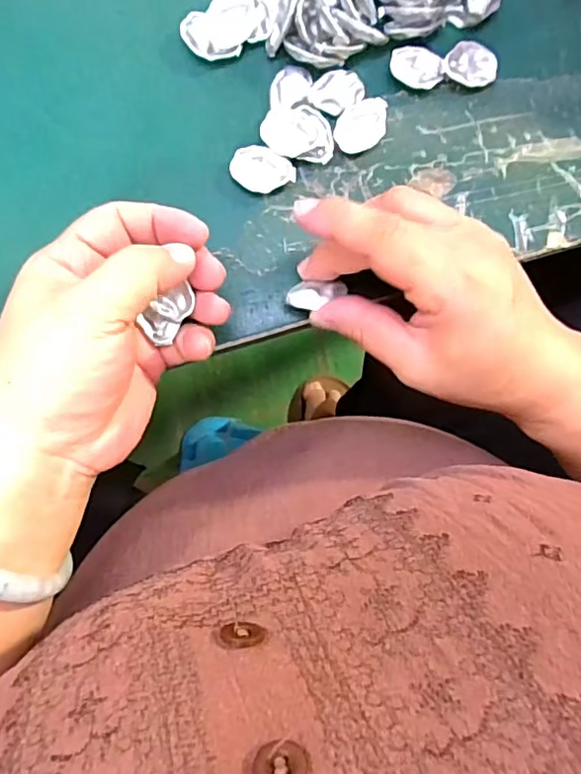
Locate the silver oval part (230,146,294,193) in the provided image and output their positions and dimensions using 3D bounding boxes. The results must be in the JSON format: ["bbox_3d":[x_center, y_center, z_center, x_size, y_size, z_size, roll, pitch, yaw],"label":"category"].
[{"bbox_3d":[-0.014,-0.104,0.279,0.031,0.008,0.019,21,85,0],"label":"silver oval part"}]

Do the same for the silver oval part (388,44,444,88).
[{"bbox_3d":[0.063,-0.158,0.284,0.027,0.007,0.018,21,85,0],"label":"silver oval part"}]

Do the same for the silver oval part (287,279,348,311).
[{"bbox_3d":[0.013,-0.044,0.267,0.028,0.005,0.013,-15,86,-5],"label":"silver oval part"}]

